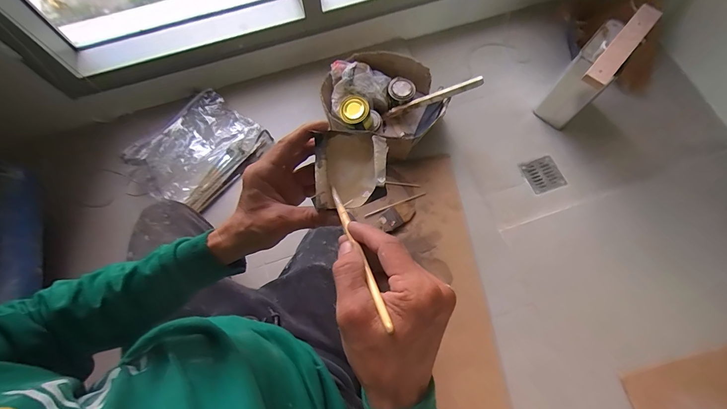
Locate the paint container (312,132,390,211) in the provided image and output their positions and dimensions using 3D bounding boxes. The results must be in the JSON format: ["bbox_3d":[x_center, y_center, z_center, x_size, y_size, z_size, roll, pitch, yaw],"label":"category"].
[{"bbox_3d":[-0.013,-0.034,0.338,0.068,0.041,0.078,-3,70,-1],"label":"paint container"}]

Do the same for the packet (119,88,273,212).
[{"bbox_3d":[-0.445,-0.143,0.906,0.257,0.060,0.315,36,74,12],"label":"packet"}]

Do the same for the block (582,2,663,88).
[{"bbox_3d":[0.617,-0.379,0.790,0.049,0.022,0.293,40,75,14],"label":"block"}]

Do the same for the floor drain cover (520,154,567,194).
[{"bbox_3d":[0.510,-0.082,0.947,0.103,0.008,0.096,-21,71,-7],"label":"floor drain cover"}]

